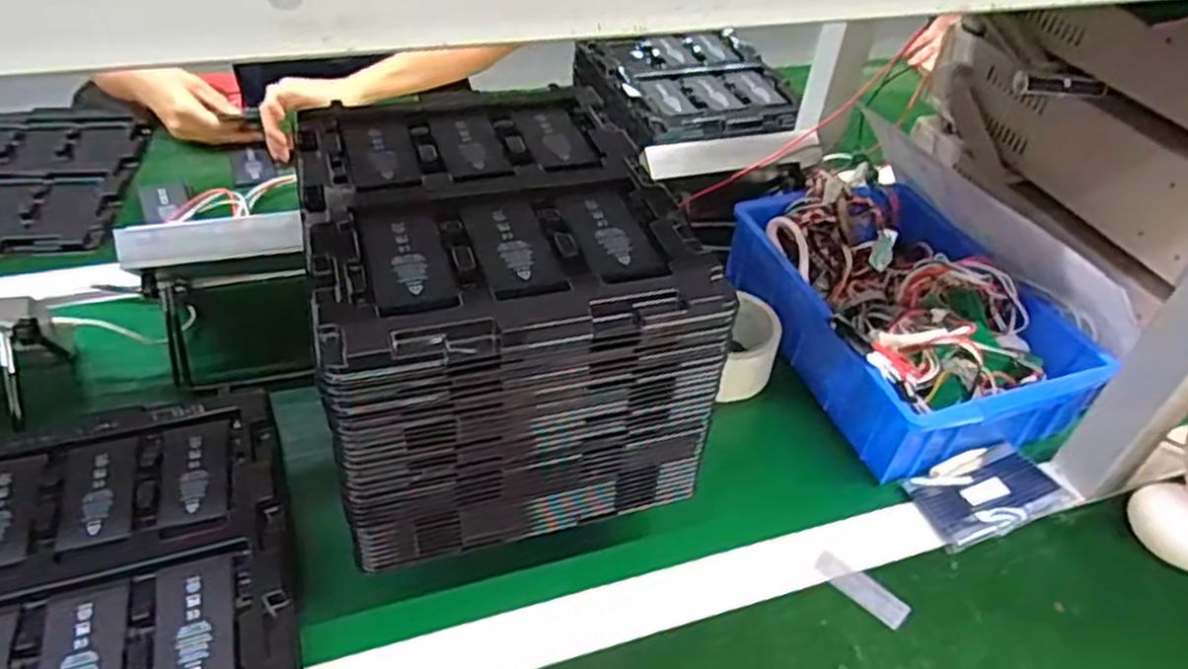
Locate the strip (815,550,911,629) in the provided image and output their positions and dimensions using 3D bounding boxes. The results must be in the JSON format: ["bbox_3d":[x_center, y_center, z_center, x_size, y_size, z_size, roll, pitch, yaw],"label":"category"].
[{"bbox_3d":[0.186,0.175,0.549,0.024,0.004,0.068,-29,53,-33],"label":"strip"}]

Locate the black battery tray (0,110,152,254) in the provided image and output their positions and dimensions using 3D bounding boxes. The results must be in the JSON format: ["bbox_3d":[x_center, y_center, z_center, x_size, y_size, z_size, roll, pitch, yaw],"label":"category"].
[{"bbox_3d":[-0.608,-0.172,0.843,0.215,0.009,0.288,-4,43,-11],"label":"black battery tray"}]

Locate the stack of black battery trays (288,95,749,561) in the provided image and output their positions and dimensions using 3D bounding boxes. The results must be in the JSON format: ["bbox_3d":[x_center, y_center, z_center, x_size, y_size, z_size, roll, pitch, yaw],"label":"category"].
[{"bbox_3d":[-0.070,-0.028,0.530,0.213,0.159,0.271,-10,44,-17],"label":"stack of black battery trays"}]

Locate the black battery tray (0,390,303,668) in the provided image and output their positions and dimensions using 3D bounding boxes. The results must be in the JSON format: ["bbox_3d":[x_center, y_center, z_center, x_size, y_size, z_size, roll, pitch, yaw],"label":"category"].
[{"bbox_3d":[-0.304,0.157,0.492,0.216,0.038,0.274,-10,44,-18],"label":"black battery tray"}]

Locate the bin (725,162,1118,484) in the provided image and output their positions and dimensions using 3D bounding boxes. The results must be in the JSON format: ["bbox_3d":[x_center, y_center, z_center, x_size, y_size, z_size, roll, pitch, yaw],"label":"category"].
[{"bbox_3d":[0.276,-0.033,0.717,0.224,0.099,0.314,-10,44,-17],"label":"bin"}]

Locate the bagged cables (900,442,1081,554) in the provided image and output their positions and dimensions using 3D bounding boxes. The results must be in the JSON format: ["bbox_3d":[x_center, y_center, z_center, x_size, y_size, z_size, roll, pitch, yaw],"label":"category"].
[{"bbox_3d":[0.303,0.119,0.613,0.112,0.017,0.072,-11,44,-18],"label":"bagged cables"}]

